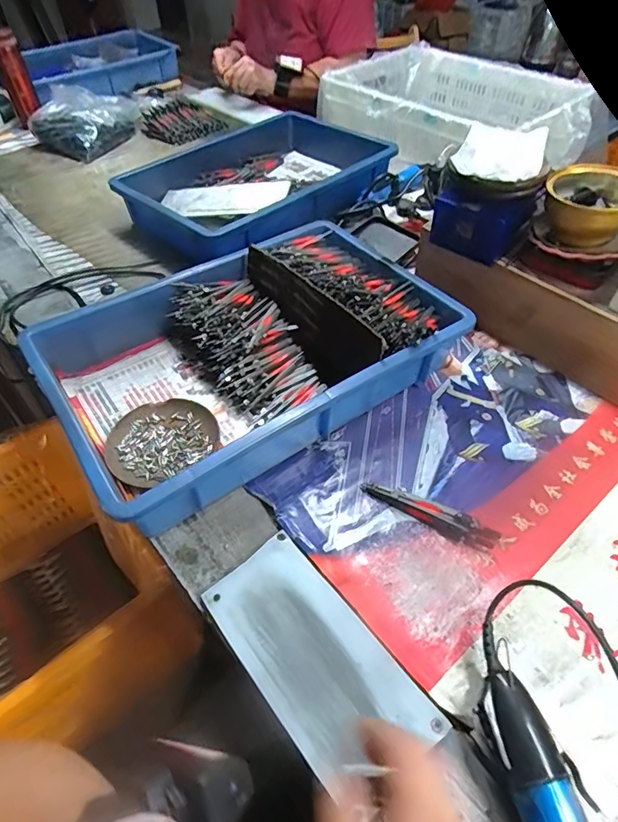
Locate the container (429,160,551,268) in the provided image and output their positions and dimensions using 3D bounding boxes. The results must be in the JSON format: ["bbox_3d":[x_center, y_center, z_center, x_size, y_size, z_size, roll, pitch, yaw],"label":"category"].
[{"bbox_3d":[0.211,-0.244,0.575,0.105,0.084,0.098,27,55,22],"label":"container"}]

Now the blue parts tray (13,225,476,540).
[{"bbox_3d":[-0.063,-0.074,0.558,0.430,0.085,0.285,-29,55,-23],"label":"blue parts tray"}]

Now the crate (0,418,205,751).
[{"bbox_3d":[-0.469,0.314,0.627,0.453,0.249,0.372,-37,58,-26],"label":"crate"}]

